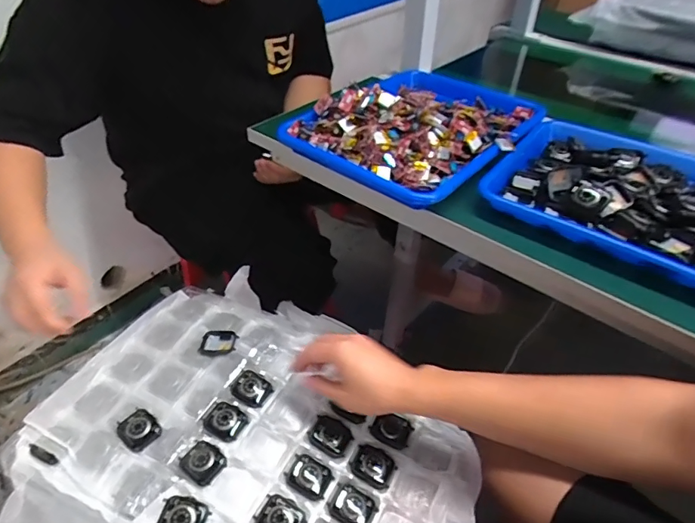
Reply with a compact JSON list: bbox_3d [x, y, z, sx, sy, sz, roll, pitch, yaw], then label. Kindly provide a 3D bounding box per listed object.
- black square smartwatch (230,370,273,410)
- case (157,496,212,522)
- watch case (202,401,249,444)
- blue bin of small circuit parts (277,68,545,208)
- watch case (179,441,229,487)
[{"bbox_3d":[-0.118,0.156,0.563,0.046,0.012,0.037,26,60,9],"label":"black square smartwatch"},{"bbox_3d":[-0.160,0.251,0.449,0.046,0.011,0.037,21,49,-3],"label":"case"},{"bbox_3d":[-0.141,0.185,0.530,0.043,0.015,0.040,21,45,21],"label":"watch case"},{"bbox_3d":[0.100,-0.207,0.653,0.266,0.063,0.337,30,49,29],"label":"blue bin of small circuit parts"},{"bbox_3d":[-0.155,0.215,0.493,0.044,0.016,0.038,27,47,26],"label":"watch case"}]

